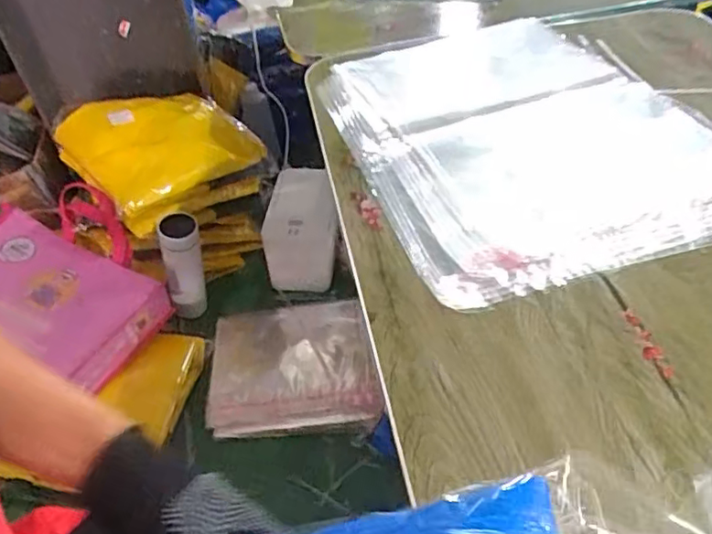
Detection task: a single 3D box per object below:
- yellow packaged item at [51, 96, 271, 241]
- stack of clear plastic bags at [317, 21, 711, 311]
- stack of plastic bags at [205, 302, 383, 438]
[{"bbox_3d":[-0.325,-0.206,1.042,0.278,0.087,0.233,-32,81,-32],"label":"yellow packaged item"},{"bbox_3d":[0.185,-0.170,0.731,0.372,0.039,0.492,-13,44,-11],"label":"stack of clear plastic bags"},{"bbox_3d":[-0.107,0.164,1.030,0.274,0.039,0.248,-5,46,1],"label":"stack of plastic bags"}]

